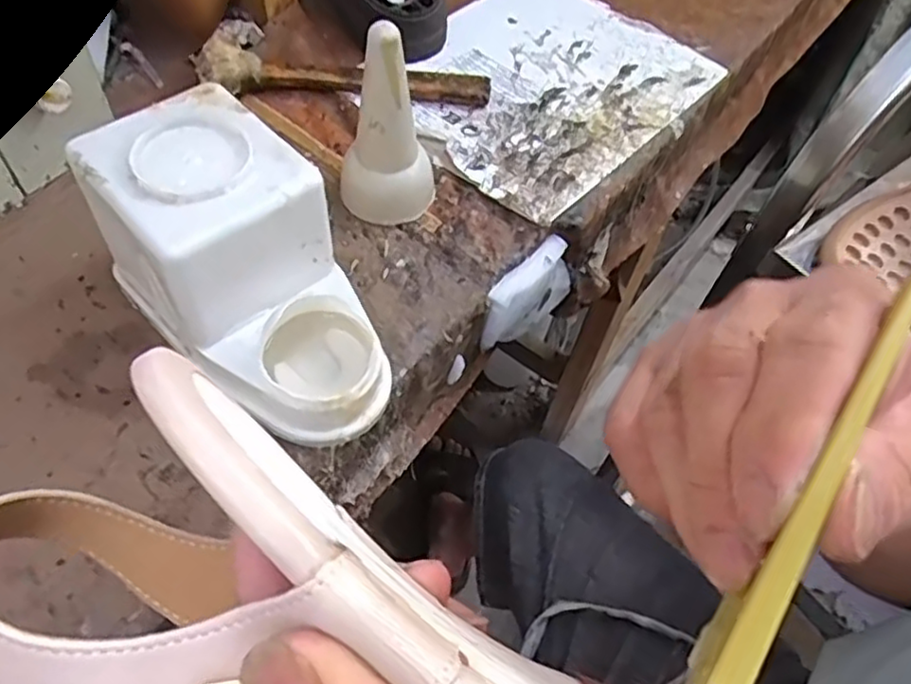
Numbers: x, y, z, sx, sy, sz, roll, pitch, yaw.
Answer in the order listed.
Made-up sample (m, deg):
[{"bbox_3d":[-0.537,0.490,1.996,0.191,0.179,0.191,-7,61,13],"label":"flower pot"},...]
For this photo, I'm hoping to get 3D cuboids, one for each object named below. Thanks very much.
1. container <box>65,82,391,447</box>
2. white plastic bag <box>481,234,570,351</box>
[{"bbox_3d":[-0.122,-0.039,0.404,0.107,0.115,0.196,-36,66,-25],"label":"container"},{"bbox_3d":[0.057,-0.036,0.531,0.019,0.077,0.087,39,61,20],"label":"white plastic bag"}]

